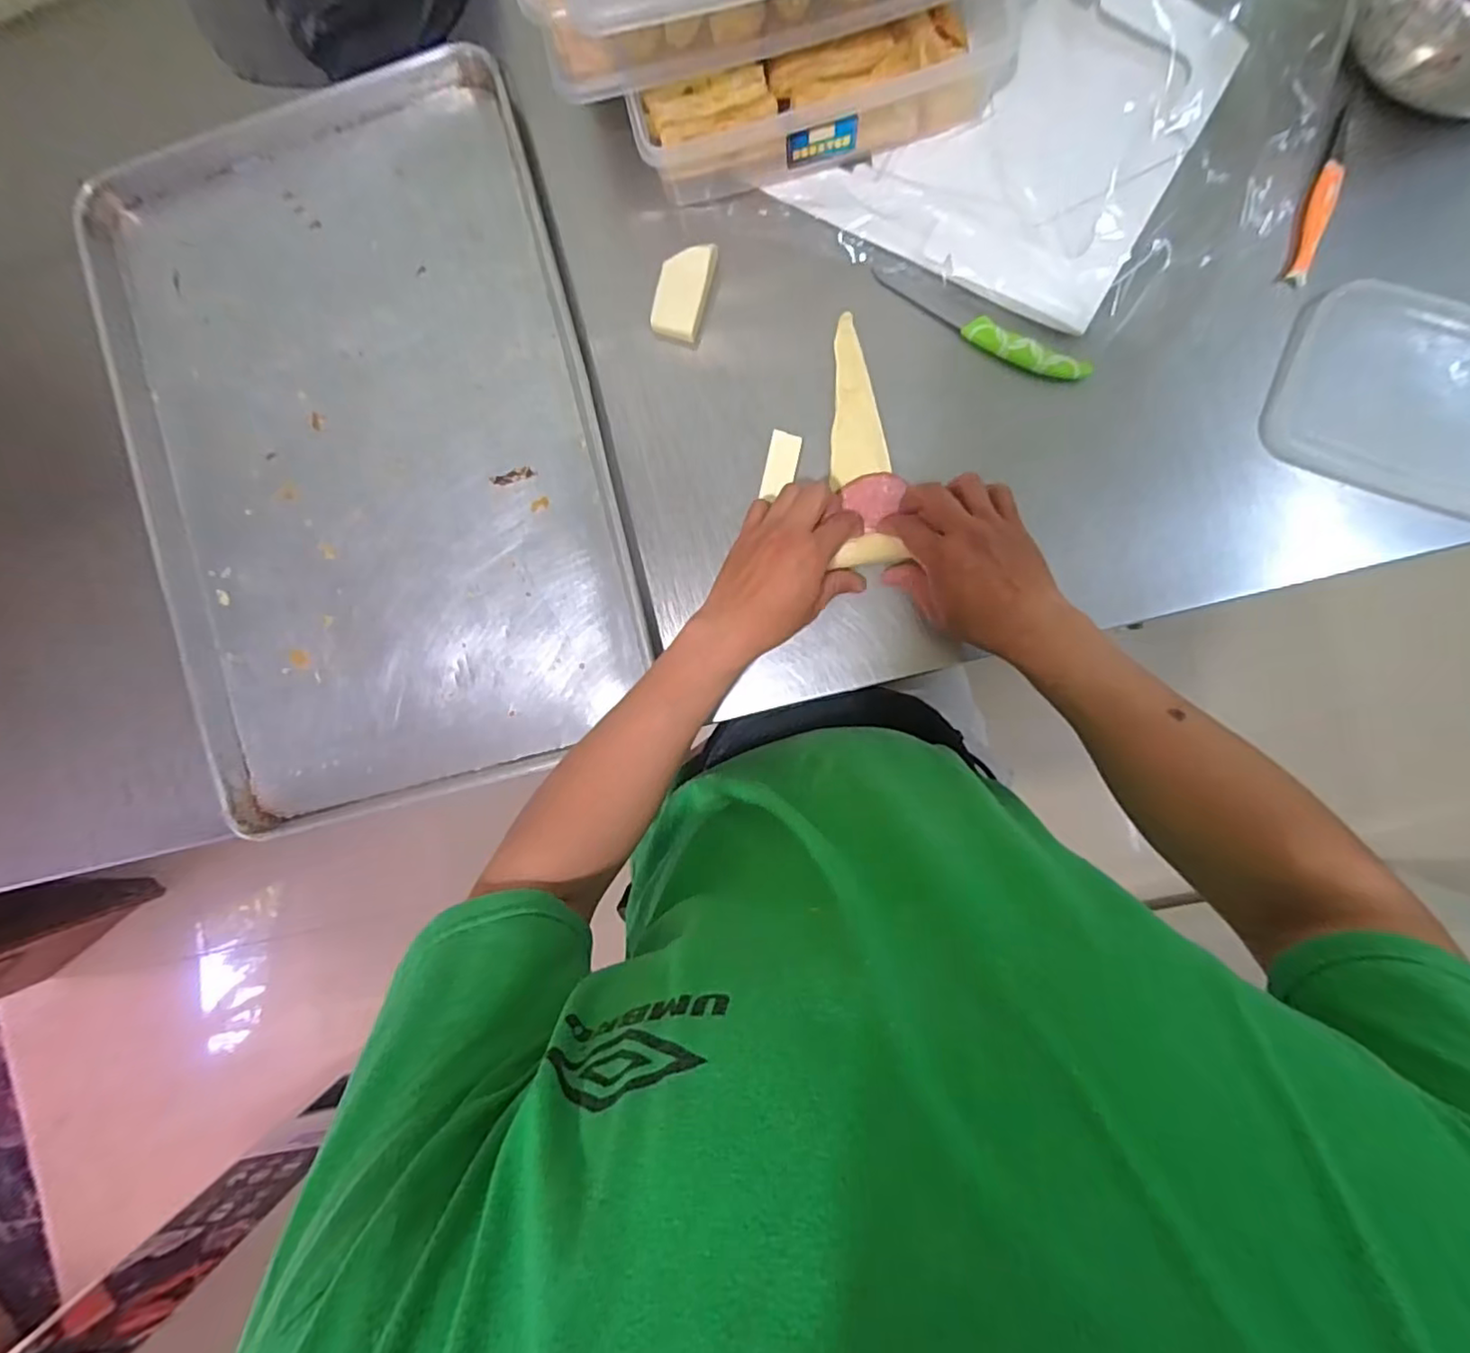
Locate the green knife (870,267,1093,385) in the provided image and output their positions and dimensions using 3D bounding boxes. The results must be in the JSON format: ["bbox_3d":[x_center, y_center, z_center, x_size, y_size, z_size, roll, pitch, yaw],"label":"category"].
[{"bbox_3d":[0.197,-0.284,0.508,0.183,0.009,0.028,34,95,4],"label":"green knife"}]

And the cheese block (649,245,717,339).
[{"bbox_3d":[-0.044,-0.325,0.528,0.043,0.014,0.072,19,93,5],"label":"cheese block"}]

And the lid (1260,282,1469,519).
[{"bbox_3d":[0.528,-0.211,0.481,0.212,0.008,0.140,21,94,5],"label":"lid"}]

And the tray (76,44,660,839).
[{"bbox_3d":[-0.324,-0.201,0.558,0.411,0.021,0.611,-15,90,6],"label":"tray"}]

